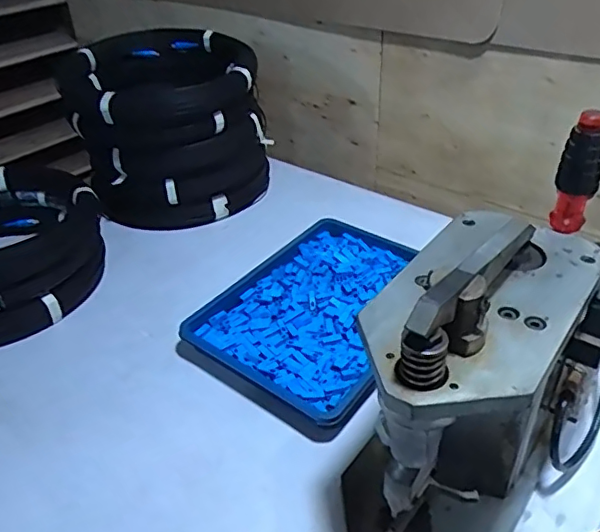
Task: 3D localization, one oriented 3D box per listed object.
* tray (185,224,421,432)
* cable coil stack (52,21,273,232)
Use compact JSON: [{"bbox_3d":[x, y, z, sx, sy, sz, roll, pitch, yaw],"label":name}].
[{"bbox_3d":[0.041,0.046,0.744,0.229,0.034,0.322,23,44,31],"label":"tray"},{"bbox_3d":[-0.208,-0.229,0.965,0.288,0.251,0.264,-7,37,-6],"label":"cable coil stack"}]

